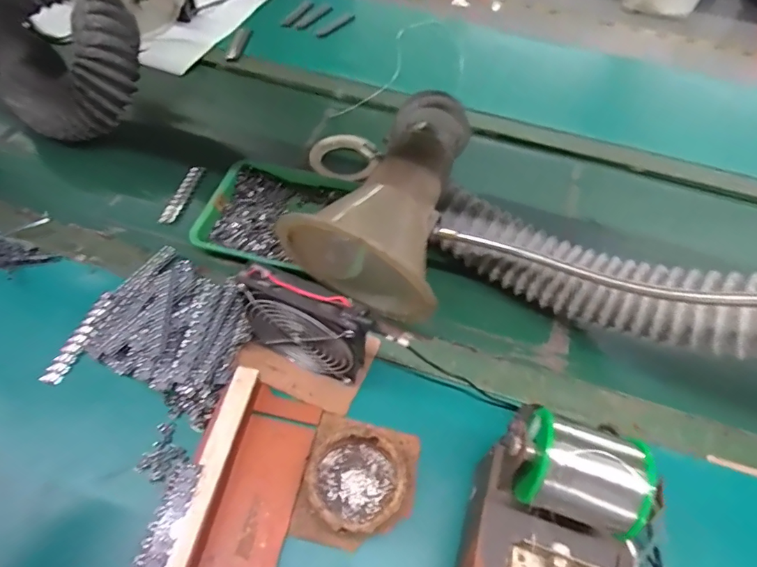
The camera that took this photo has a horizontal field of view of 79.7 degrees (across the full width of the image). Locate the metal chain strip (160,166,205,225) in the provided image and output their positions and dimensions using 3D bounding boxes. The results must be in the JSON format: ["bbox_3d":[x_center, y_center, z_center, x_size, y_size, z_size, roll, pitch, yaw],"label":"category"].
[{"bbox_3d":[-0.265,-0.121,0.615,0.017,0.016,0.099,14,55,5],"label":"metal chain strip"}]

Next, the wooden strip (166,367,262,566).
[{"bbox_3d":[-0.143,0.177,0.382,0.021,0.044,0.215,10,55,2],"label":"wooden strip"}]

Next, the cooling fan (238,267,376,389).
[{"bbox_3d":[-0.068,0.043,0.431,0.120,0.126,0.034,22,56,11],"label":"cooling fan"}]

